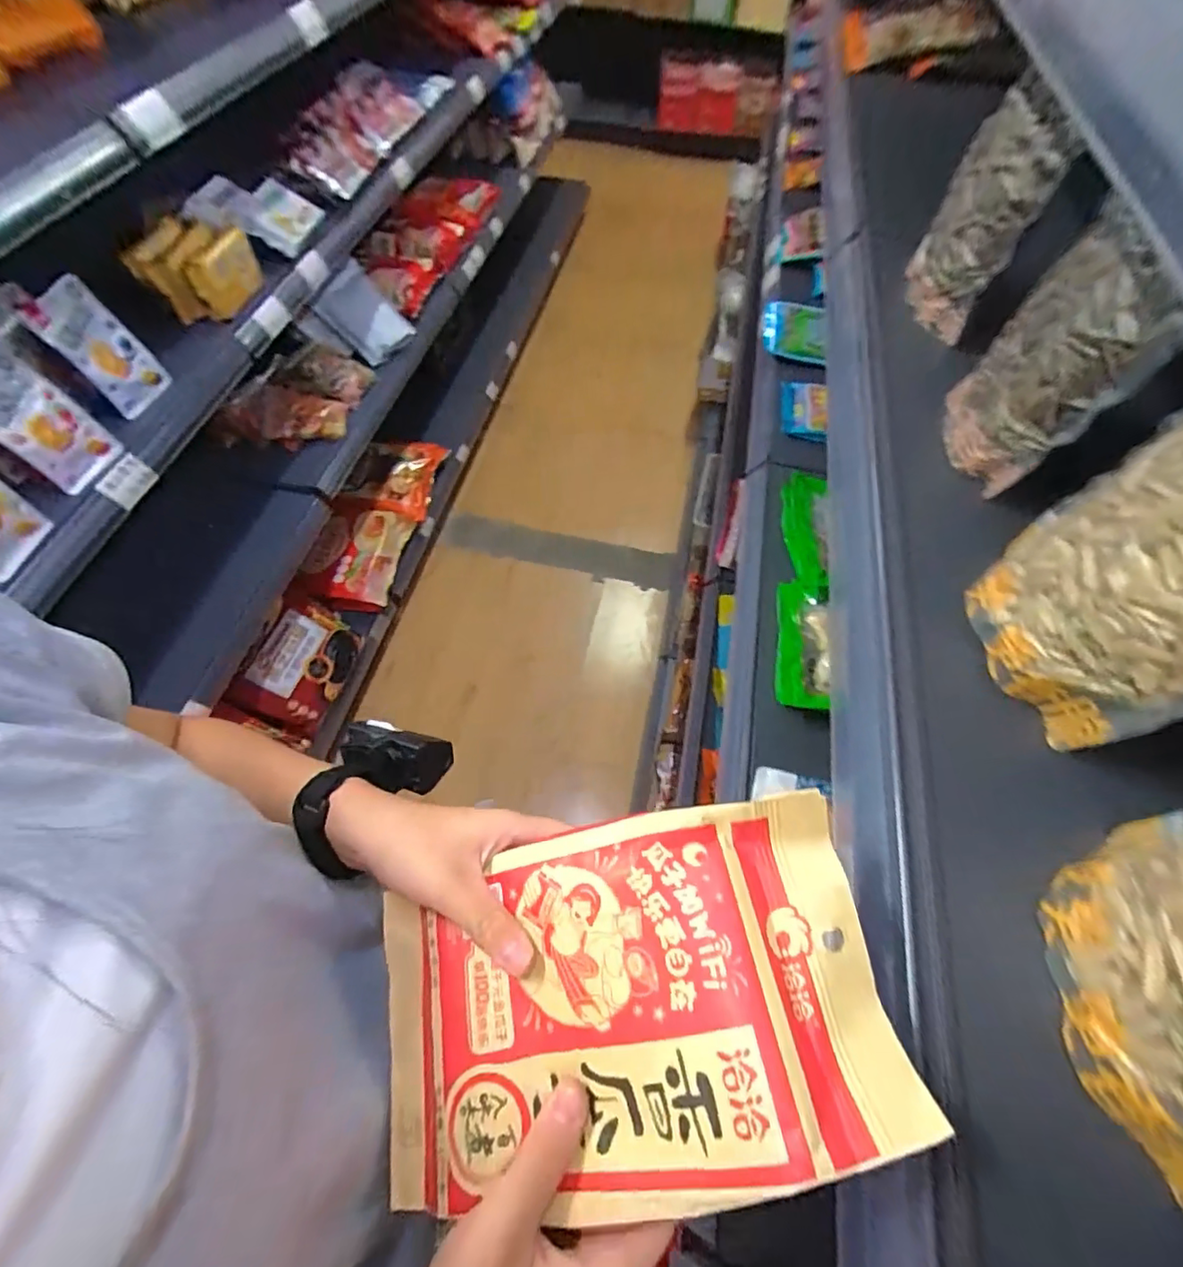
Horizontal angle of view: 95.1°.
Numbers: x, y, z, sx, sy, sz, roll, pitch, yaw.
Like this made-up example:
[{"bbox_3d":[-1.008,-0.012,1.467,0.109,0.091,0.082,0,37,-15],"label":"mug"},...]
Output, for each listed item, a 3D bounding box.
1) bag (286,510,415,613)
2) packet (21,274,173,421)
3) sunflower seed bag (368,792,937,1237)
[{"bbox_3d":[-0.659,-0.224,1.498,0.247,0.084,0.335,6,61,1],"label":"bag"},{"bbox_3d":[-0.679,-0.397,0.754,0.042,0.152,0.100,-10,47,35],"label":"packet"},{"bbox_3d":[0.004,0.157,0.234,0.223,0.026,0.130,-19,60,9],"label":"sunflower seed bag"}]

